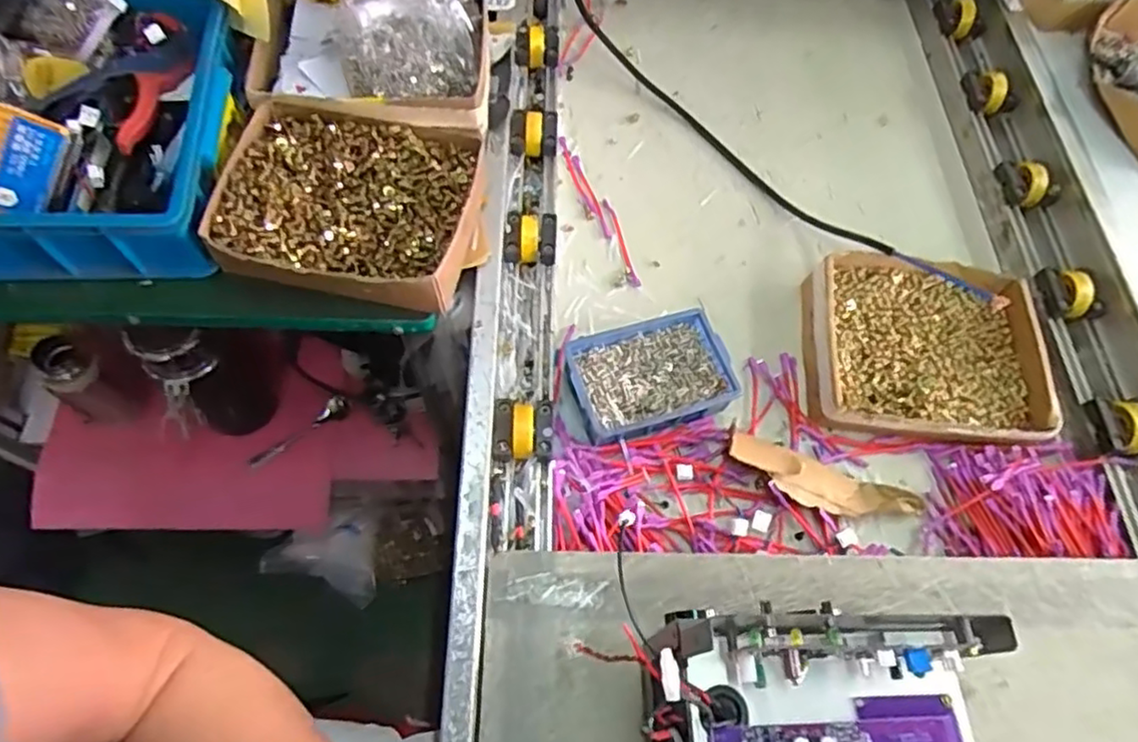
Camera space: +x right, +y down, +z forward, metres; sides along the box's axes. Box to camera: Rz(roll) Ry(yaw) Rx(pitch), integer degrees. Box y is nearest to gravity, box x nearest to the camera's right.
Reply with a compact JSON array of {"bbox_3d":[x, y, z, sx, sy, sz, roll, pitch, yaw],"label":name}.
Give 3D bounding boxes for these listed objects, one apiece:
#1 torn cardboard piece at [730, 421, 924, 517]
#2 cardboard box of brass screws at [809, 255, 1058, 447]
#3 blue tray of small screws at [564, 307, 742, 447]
[{"bbox_3d":[0.232,0.104,0.619,0.180,0.029,0.052,22,64,7],"label":"torn cardboard piece"},{"bbox_3d":[0.357,-0.023,0.681,0.225,0.051,0.202,8,63,0],"label":"cardboard box of brass screws"},{"bbox_3d":[0.076,0.008,0.647,0.146,0.050,0.103,-13,65,-9],"label":"blue tray of small screws"}]

